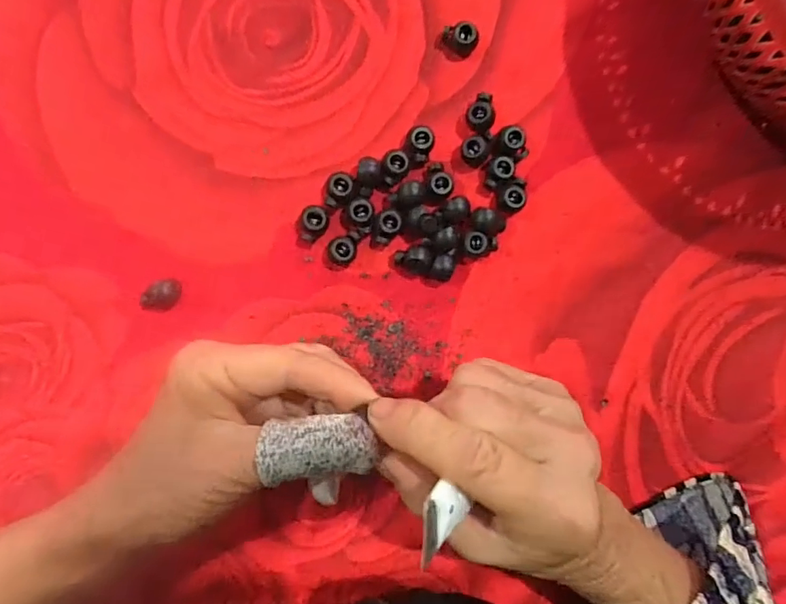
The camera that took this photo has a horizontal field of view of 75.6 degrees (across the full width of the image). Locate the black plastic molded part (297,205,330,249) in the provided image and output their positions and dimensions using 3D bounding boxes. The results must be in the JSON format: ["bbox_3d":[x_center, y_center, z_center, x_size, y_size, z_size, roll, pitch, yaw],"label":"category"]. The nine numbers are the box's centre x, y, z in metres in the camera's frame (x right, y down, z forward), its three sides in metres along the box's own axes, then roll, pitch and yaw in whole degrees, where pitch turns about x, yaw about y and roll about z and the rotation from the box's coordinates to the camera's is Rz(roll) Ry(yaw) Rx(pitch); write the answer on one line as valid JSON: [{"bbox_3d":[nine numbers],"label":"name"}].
[{"bbox_3d":[-0.043,-0.039,0.265,0.015,0.010,0.022,32,87,-9],"label":"black plastic molded part"}]

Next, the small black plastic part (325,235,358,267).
[{"bbox_3d":[-0.027,-0.027,0.268,0.015,0.011,0.017,35,87,-8],"label":"small black plastic part"}]

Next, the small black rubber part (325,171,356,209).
[{"bbox_3d":[-0.027,-0.059,0.266,0.014,0.008,0.017,7,91,-9],"label":"small black rubber part"}]

